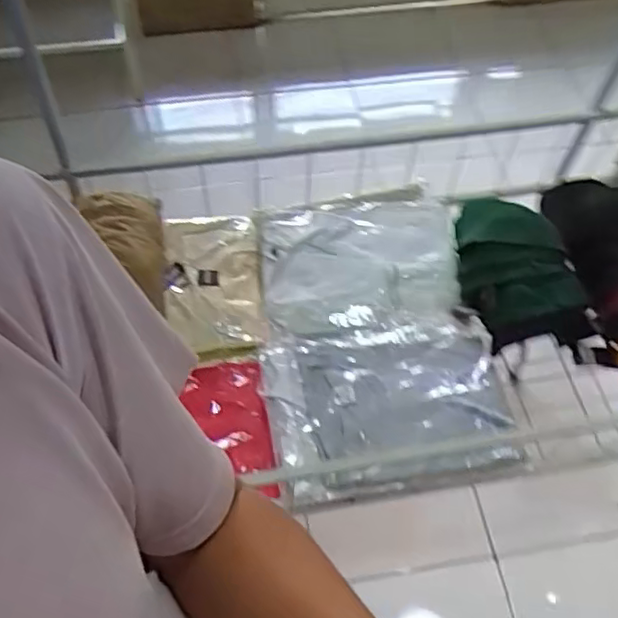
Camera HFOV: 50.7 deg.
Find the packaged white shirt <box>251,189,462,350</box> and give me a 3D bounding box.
[{"bbox_3d":[0.105,-0.082,1.223,0.382,0.063,0.305,-5,58,-5],"label":"packaged white shirt"}]

